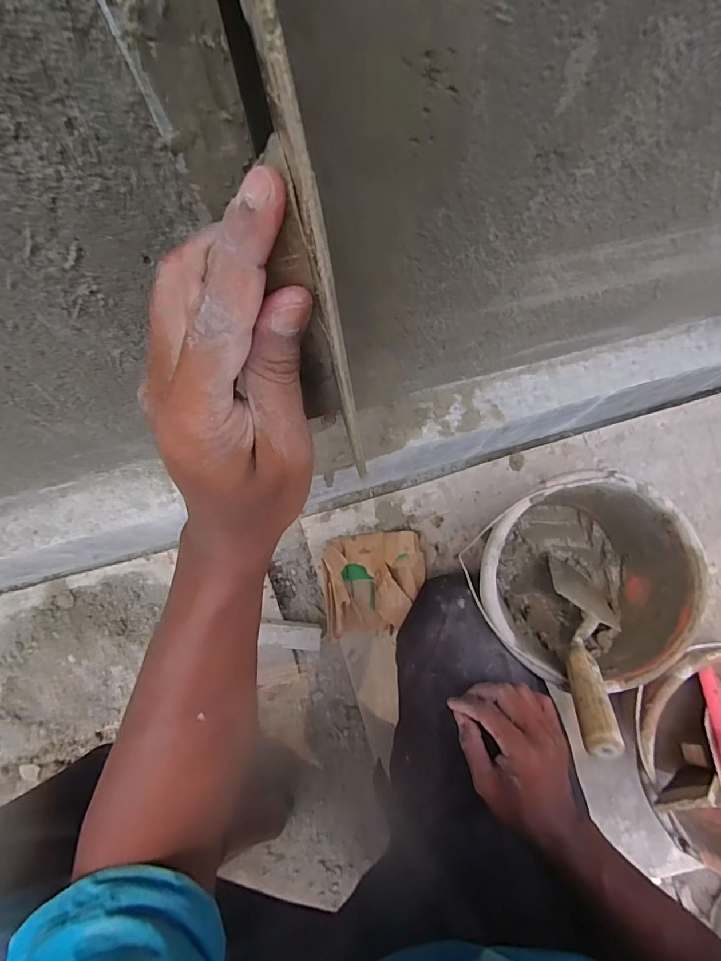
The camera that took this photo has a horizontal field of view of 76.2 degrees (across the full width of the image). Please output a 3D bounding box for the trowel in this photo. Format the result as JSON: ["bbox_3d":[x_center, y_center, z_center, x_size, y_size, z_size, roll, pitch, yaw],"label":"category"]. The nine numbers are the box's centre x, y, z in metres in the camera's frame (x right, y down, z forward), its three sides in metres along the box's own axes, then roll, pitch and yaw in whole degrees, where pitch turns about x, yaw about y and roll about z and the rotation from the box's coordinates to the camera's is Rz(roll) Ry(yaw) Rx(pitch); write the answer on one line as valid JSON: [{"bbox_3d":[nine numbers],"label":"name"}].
[{"bbox_3d":[0.262,0.182,0.534,0.084,0.267,0.034,26,125,4],"label":"trowel"}]

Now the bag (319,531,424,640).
[{"bbox_3d":[0.022,0.143,0.638,0.143,0.052,0.138,-7,80,-2],"label":"bag"}]

